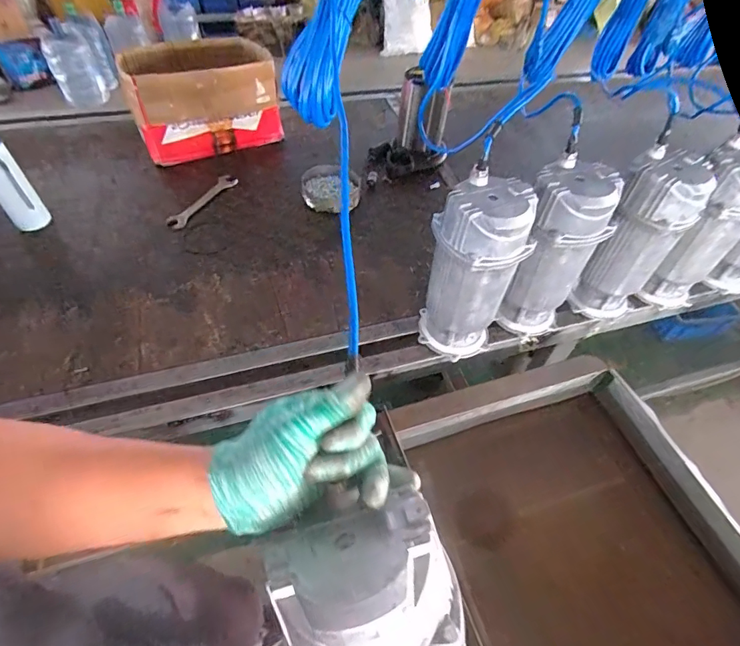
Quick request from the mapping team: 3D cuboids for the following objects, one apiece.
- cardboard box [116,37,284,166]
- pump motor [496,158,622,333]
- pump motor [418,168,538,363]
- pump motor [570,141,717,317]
[{"bbox_3d":[-0.459,-0.636,1.176,0.353,0.192,0.349,-17,54,-17],"label":"cardboard box"},{"bbox_3d":[0.298,-0.110,0.732,0.122,0.290,0.112,5,51,0],"label":"pump motor"},{"bbox_3d":[0.157,-0.073,0.697,0.141,0.293,0.119,20,52,12],"label":"pump motor"},{"bbox_3d":[0.468,-0.141,0.780,0.118,0.296,0.128,33,56,21],"label":"pump motor"}]

